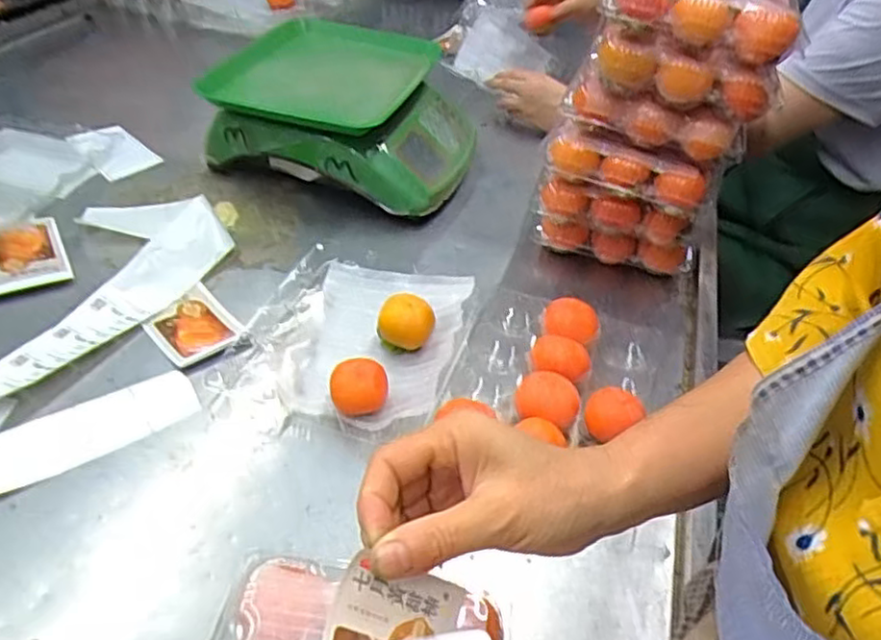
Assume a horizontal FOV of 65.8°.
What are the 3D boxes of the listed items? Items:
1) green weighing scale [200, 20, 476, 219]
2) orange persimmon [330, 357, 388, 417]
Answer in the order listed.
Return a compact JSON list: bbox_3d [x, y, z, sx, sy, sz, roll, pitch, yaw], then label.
[{"bbox_3d":[-0.108,-0.278,0.889,0.315,0.113,0.331,13,42,7],"label":"green weighing scale"},{"bbox_3d":[-0.067,0.057,0.559,0.045,0.035,0.037,-2,41,-7],"label":"orange persimmon"}]

